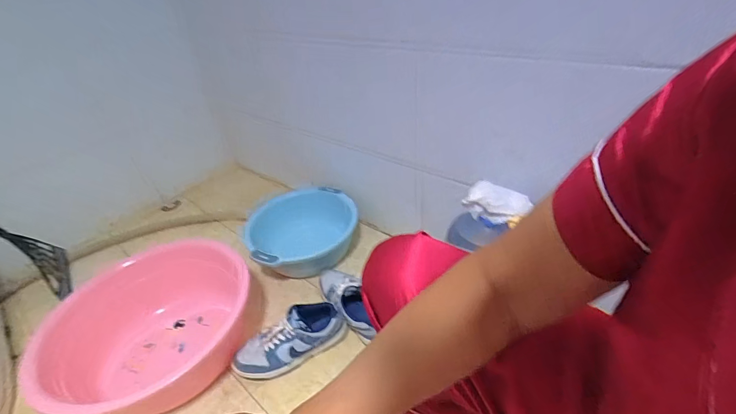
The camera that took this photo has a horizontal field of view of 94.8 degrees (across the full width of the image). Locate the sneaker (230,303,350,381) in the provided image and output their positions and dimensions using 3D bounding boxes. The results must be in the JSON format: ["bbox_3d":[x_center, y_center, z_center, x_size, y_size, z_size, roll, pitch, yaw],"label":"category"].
[{"bbox_3d":[-0.193,0.327,0.838,0.273,0.107,0.103,-16,36,-16],"label":"sneaker"}]

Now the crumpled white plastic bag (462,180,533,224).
[{"bbox_3d":[0.264,-0.010,0.687,0.128,0.052,0.071,7,37,19],"label":"crumpled white plastic bag"}]

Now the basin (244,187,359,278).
[{"bbox_3d":[-0.201,0.073,1.118,0.321,0.133,0.330,-5,35,3],"label":"basin"}]

